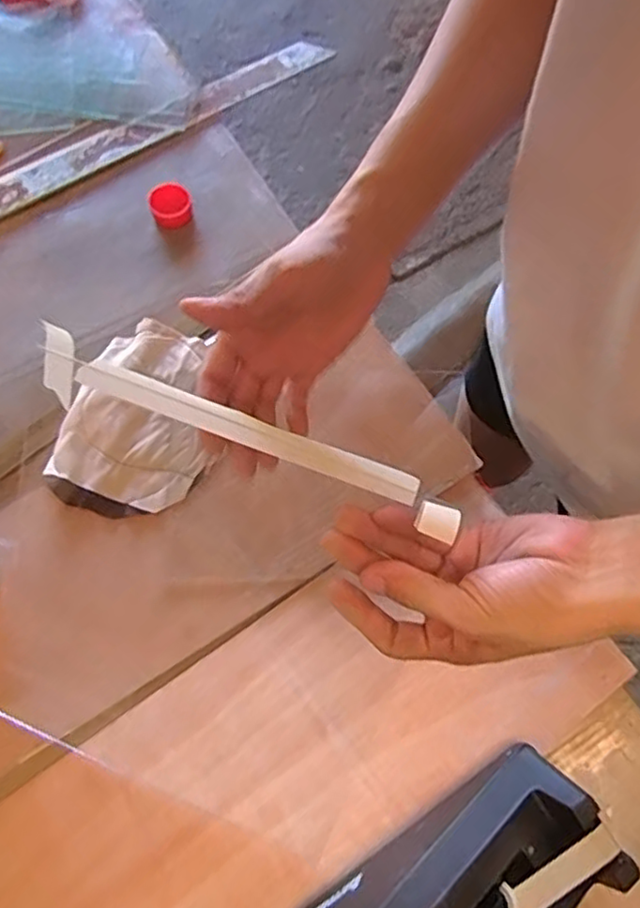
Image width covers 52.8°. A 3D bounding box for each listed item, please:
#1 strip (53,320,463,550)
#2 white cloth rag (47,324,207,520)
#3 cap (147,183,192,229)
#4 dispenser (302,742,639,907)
[{"bbox_3d":[-0.044,-0.012,0.340,0.240,0.024,0.028,21,70,10],"label":"strip"},{"bbox_3d":[-0.148,-0.030,0.548,0.120,0.022,0.173,16,69,4],"label":"white cloth rag"},{"bbox_3d":[-0.146,-0.244,0.630,0.040,0.014,0.044,1,69,-1],"label":"cap"},{"bbox_3d":[0.083,0.272,0.384,0.194,0.116,0.085,-32,73,-13],"label":"dispenser"}]

